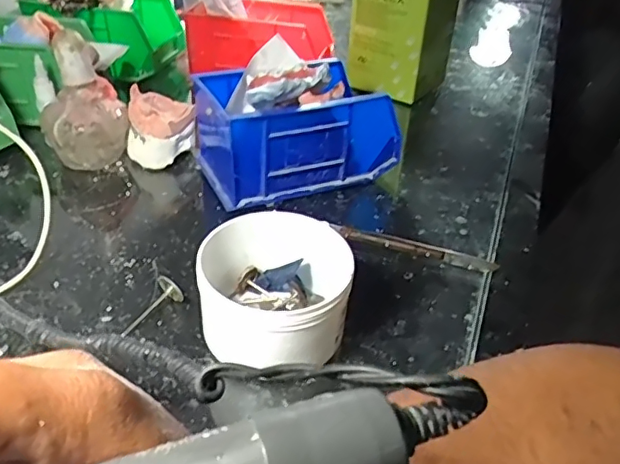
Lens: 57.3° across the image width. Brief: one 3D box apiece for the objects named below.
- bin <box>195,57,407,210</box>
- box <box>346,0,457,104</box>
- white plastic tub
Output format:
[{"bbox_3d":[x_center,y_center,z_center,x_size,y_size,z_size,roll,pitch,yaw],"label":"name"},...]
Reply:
[{"bbox_3d":[-0.016,-0.100,0.532,0.168,0.092,0.109,-13,39,-21],"label":"bin"},{"bbox_3d":[0.114,-0.261,0.722,0.101,0.151,0.108,20,39,22],"label":"box"},{"bbox_3d":[-0.021,0.040,0.358,0.086,0.065,0.091,6,36,4],"label":"white plastic tub"}]

